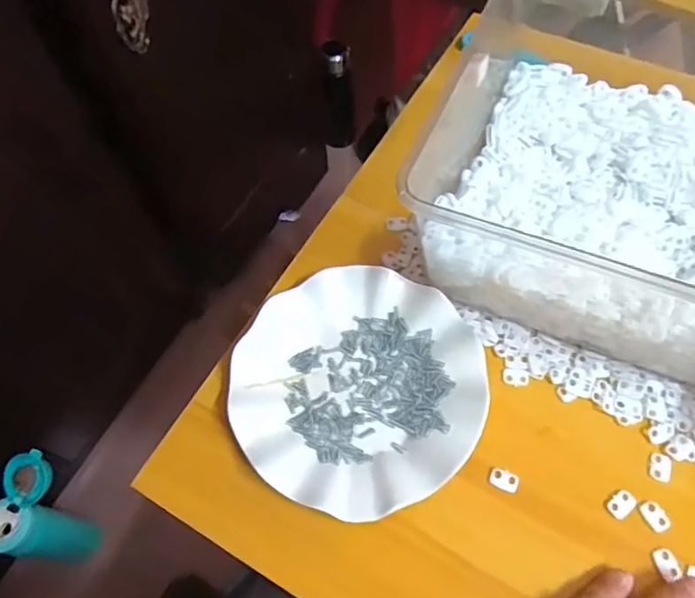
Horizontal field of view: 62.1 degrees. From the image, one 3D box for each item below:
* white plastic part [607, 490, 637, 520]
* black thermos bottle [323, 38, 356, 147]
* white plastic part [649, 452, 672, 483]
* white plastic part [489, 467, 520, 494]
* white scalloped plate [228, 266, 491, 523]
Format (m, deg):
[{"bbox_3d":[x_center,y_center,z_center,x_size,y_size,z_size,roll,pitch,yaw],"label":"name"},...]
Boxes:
[{"bbox_3d":[0.186,0.139,0.391,0.019,0.004,0.013,-35,65,-16],"label":"white plastic part"},{"bbox_3d":[-0.016,-0.385,1.122,0.062,0.206,0.055,-2,38,2],"label":"black thermos bottle"},{"bbox_3d":[0.217,0.117,0.401,0.013,0.004,0.018,15,63,11],"label":"white plastic part"},{"bbox_3d":[0.110,0.126,0.402,0.020,0.004,0.015,18,63,13],"label":"white plastic part"},{"bbox_3d":[0.006,0.063,0.432,0.178,0.021,0.176,-1,61,3],"label":"white scalloped plate"}]

